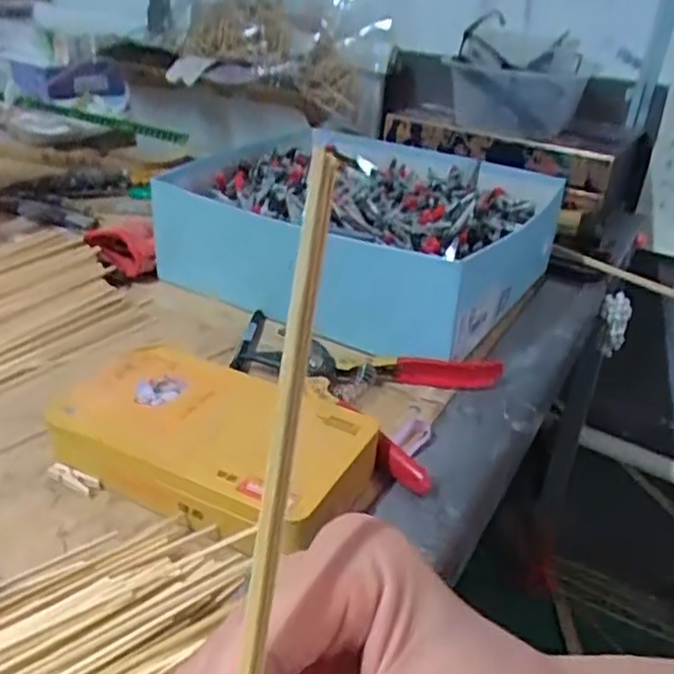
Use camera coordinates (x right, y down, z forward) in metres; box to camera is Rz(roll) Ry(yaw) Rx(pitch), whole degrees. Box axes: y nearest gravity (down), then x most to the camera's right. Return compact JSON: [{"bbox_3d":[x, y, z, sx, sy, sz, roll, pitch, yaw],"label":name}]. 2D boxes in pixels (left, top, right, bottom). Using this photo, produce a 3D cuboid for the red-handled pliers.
[{"bbox_3d":[0.000,0.030,0.516,0.203,0.025,0.140,19,33,22],"label":"red-handled pliers"}]

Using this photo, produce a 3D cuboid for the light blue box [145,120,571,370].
[{"bbox_3d":[0.032,-0.115,0.696,0.322,0.099,0.316,22,34,26],"label":"light blue box"}]

